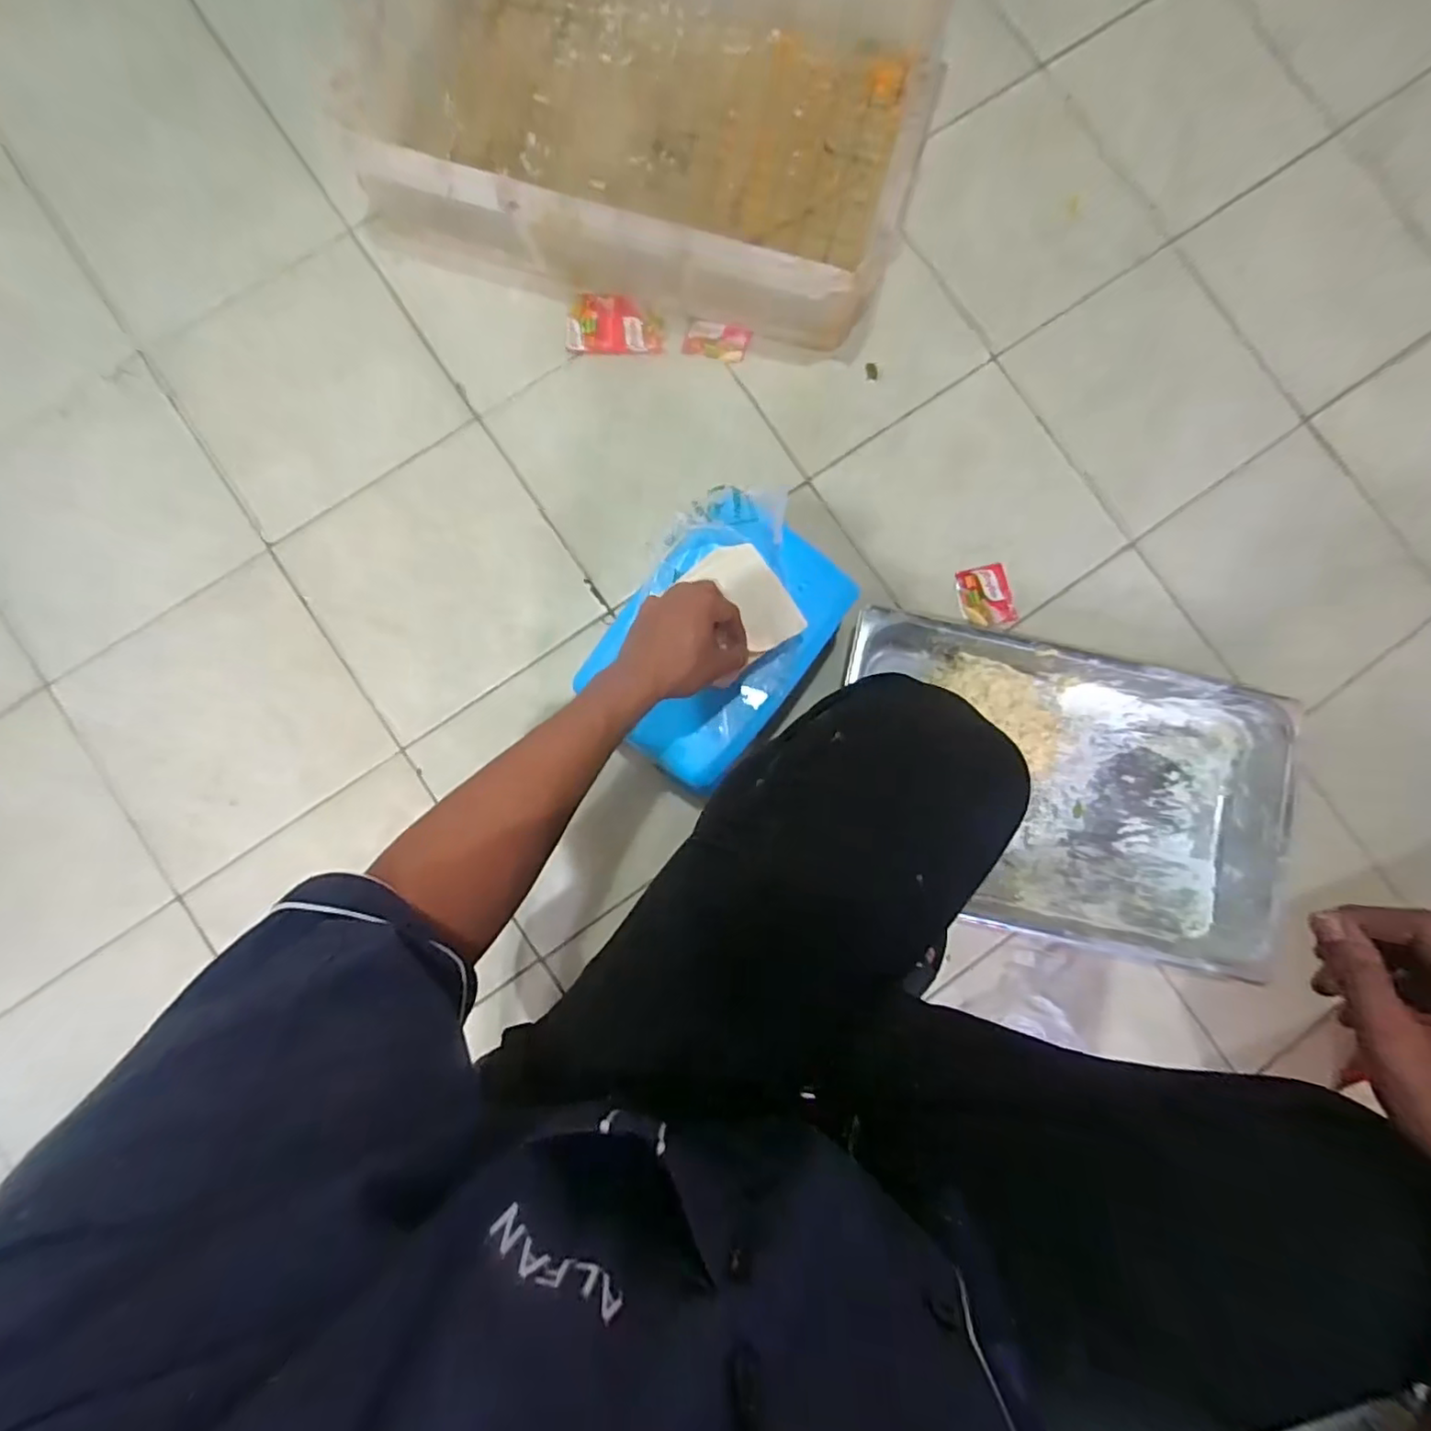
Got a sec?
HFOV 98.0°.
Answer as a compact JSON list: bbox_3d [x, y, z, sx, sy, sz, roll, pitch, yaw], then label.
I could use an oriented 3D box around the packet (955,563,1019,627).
[{"bbox_3d":[0.342,-0.152,0.789,0.073,0.016,0.076,-11,85,-2],"label":"packet"}]

